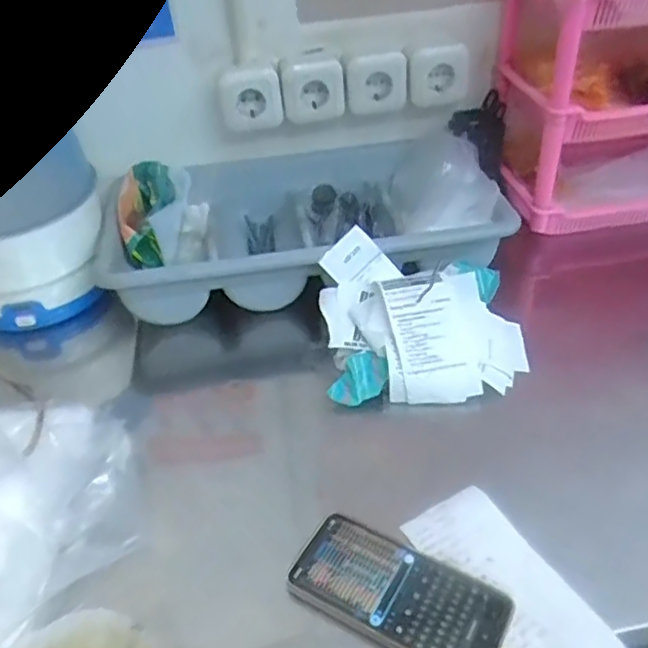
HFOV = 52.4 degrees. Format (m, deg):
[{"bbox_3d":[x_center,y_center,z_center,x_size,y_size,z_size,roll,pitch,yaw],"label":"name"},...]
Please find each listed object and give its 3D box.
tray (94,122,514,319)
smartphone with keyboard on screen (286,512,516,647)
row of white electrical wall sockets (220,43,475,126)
[{"bbox_3d":[-0.030,-0.133,0.870,0.505,0.104,0.247,-10,39,-7],"label":"tray"},{"bbox_3d":[0.059,0.214,0.528,0.169,0.010,0.083,17,44,25],"label":"smartphone with keyboard on screen"},{"bbox_3d":[0.030,-0.321,0.886,0.333,0.079,0.053,-6,39,-2],"label":"row of white electrical wall sockets"}]

